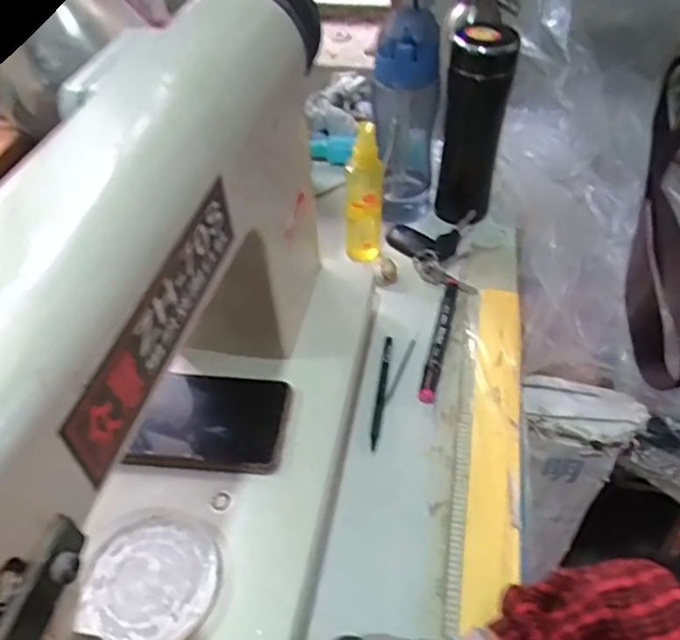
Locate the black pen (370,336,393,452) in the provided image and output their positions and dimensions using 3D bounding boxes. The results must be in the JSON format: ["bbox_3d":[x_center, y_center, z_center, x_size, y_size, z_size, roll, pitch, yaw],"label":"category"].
[{"bbox_3d":[0.038,0.061,0.545,0.008,0.010,0.124,4,46,9],"label":"black pen"}]

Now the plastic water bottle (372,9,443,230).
[{"bbox_3d":[0.071,-0.214,0.656,0.063,0.226,0.071,2,46,7],"label":"plastic water bottle"}]

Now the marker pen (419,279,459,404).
[{"bbox_3d":[0.099,0.010,0.587,0.013,0.018,0.169,9,47,13],"label":"marker pen"}]

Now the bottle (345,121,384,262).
[{"bbox_3d":[0.024,-0.125,0.622,0.040,0.152,0.029,-1,45,4],"label":"bottle"}]

